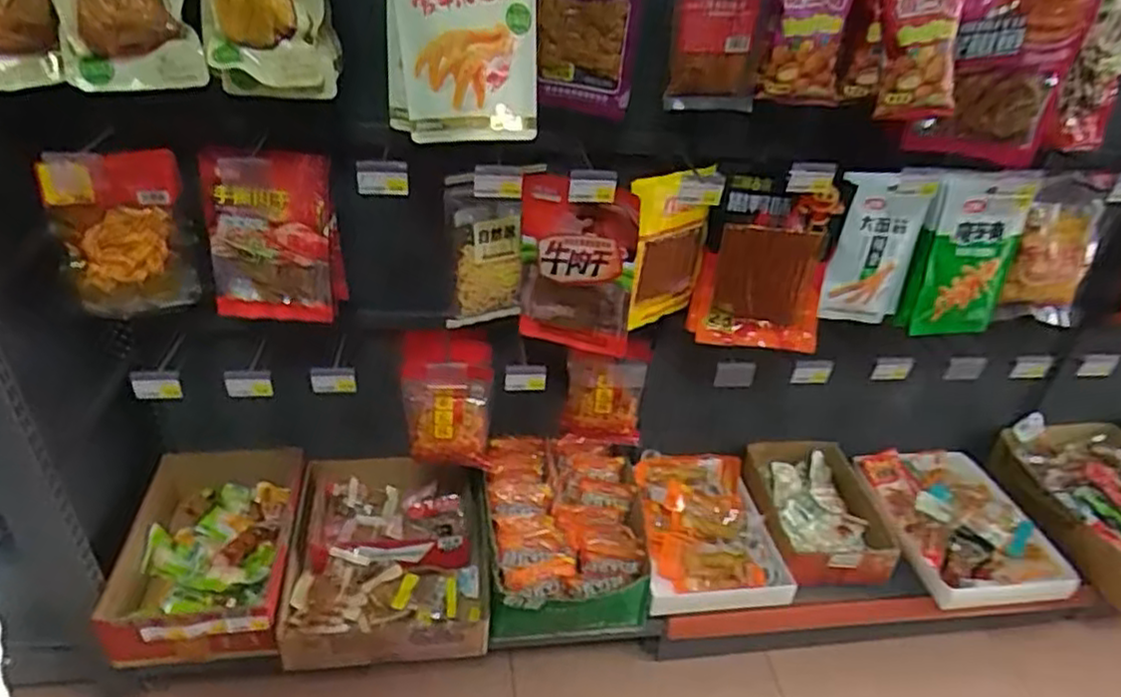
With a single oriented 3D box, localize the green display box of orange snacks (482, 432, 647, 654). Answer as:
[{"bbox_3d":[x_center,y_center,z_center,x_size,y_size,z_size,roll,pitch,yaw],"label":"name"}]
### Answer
[{"bbox_3d":[0.003,0.332,1.301,0.267,0.150,0.357,0,34,-9],"label":"green display box of orange snacks"}]

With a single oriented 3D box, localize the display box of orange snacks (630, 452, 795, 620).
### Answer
[{"bbox_3d":[0.266,0.336,1.355,0.247,0.083,0.295,-1,34,-10],"label":"display box of orange snacks"}]

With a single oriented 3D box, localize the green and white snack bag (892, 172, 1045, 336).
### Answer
[{"bbox_3d":[0.620,-0.139,1.093,0.176,0.257,0.035,0,34,-10],"label":"green and white snack bag"}]

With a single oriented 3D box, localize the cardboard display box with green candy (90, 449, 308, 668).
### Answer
[{"bbox_3d":[-0.597,0.336,1.213,0.271,0.098,0.352,0,34,-10],"label":"cardboard display box with green candy"}]

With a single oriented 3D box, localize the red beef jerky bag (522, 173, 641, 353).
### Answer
[{"bbox_3d":[0.020,-0.118,1.037,0.172,0.260,0.037,18,36,17],"label":"red beef jerky bag"}]

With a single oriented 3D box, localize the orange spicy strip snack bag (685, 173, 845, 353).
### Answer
[{"bbox_3d":[0.312,-0.122,1.084,0.195,0.258,0.053,10,34,6],"label":"orange spicy strip snack bag"}]

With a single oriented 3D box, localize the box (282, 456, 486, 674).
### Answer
[{"bbox_3d":[-0.301,0.350,1.259,0.316,0.088,0.381,-1,34,-10],"label":"box"}]

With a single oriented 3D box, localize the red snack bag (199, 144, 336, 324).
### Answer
[{"bbox_3d":[-0.396,-0.144,0.974,0.161,0.247,0.034,2,34,-7],"label":"red snack bag"}]

